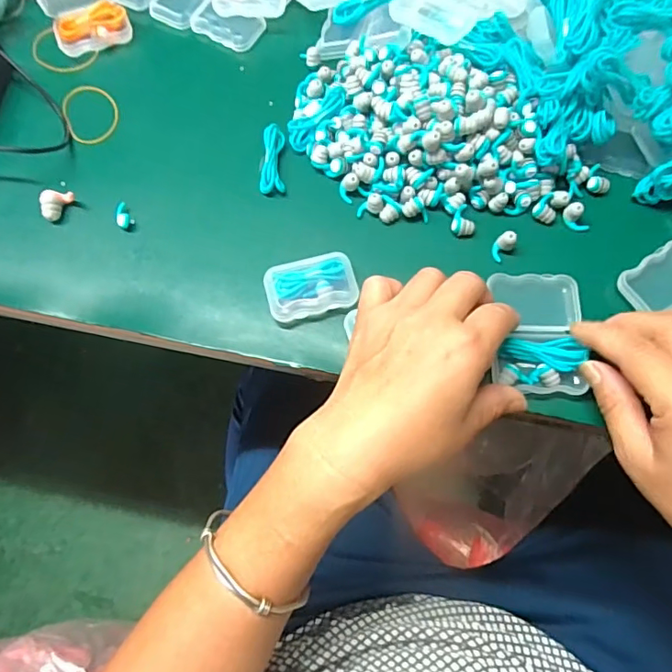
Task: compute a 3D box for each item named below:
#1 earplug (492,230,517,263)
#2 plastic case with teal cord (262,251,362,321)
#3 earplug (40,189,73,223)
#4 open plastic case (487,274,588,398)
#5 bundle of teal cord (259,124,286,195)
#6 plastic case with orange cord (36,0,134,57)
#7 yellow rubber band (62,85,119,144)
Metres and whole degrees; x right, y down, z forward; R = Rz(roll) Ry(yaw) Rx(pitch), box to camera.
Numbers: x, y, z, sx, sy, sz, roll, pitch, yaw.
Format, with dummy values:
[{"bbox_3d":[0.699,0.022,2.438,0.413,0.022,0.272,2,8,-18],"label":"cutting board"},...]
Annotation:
[{"bbox_3d":[0.107,-0.058,0.328,0.011,0.016,0.015,42,76,14],"label":"earplug"},{"bbox_3d":[-0.015,-0.029,0.321,0.056,0.017,0.035,-15,71,-5],"label":"plastic case with teal cord"},{"bbox_3d":[-0.185,-0.087,0.343,0.019,0.015,0.017,-10,70,-3],"label":"earplug"},{"bbox_3d":[0.122,-0.002,0.309,0.053,0.018,0.073,4,70,2],"label":"open plastic case"},{"bbox_3d":[-0.044,-0.121,0.352,0.017,0.015,0.047,-2,70,0],"label":"bundle of teal cord"},{"bbox_3d":[-0.187,-0.242,0.382,0.055,0.046,0.030,-28,72,-9],"label":"plastic case with orange cord"},{"bbox_3d":[-0.180,-0.164,0.375,0.037,0.005,0.054,-21,71,-7],"label":"yellow rubber band"}]

